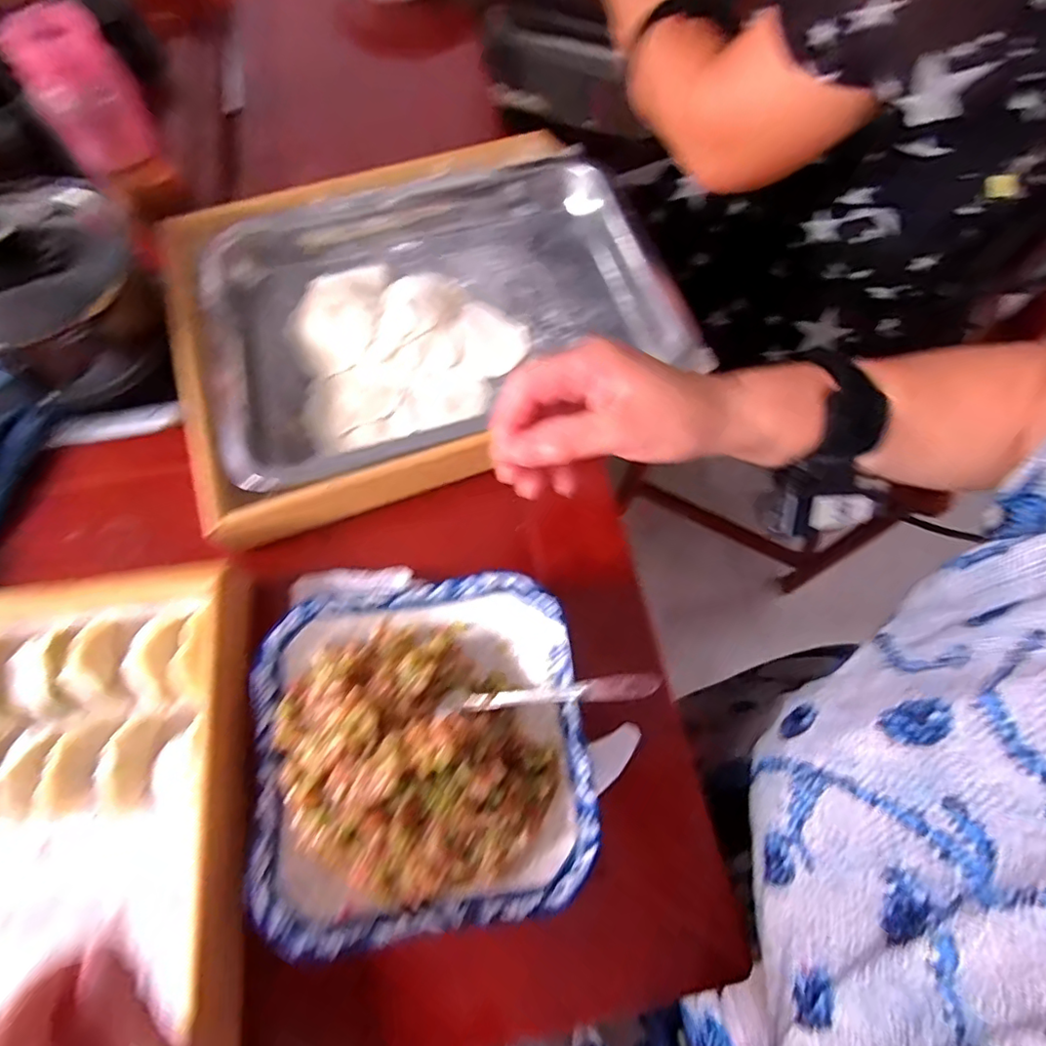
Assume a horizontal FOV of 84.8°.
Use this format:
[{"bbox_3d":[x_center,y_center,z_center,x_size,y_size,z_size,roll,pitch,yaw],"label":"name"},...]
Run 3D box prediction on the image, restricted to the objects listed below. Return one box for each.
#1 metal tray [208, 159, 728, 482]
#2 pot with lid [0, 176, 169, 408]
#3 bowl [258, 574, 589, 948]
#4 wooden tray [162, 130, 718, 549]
[{"bbox_3d":[-0.069,-0.171,0.461,0.361,0.046,0.262,-21,70,-12],"label":"metal tray"},{"bbox_3d":[-0.360,-0.181,0.436,0.131,0.111,0.137,-25,71,-13],"label":"pot with lid"},{"bbox_3d":[-0.057,0.121,0.317,0.179,0.053,0.177,1,67,-3],"label":"bowl"},{"bbox_3d":[-0.078,-0.172,0.458,0.374,0.045,0.299,-20,70,-11],"label":"wooden tray"}]

